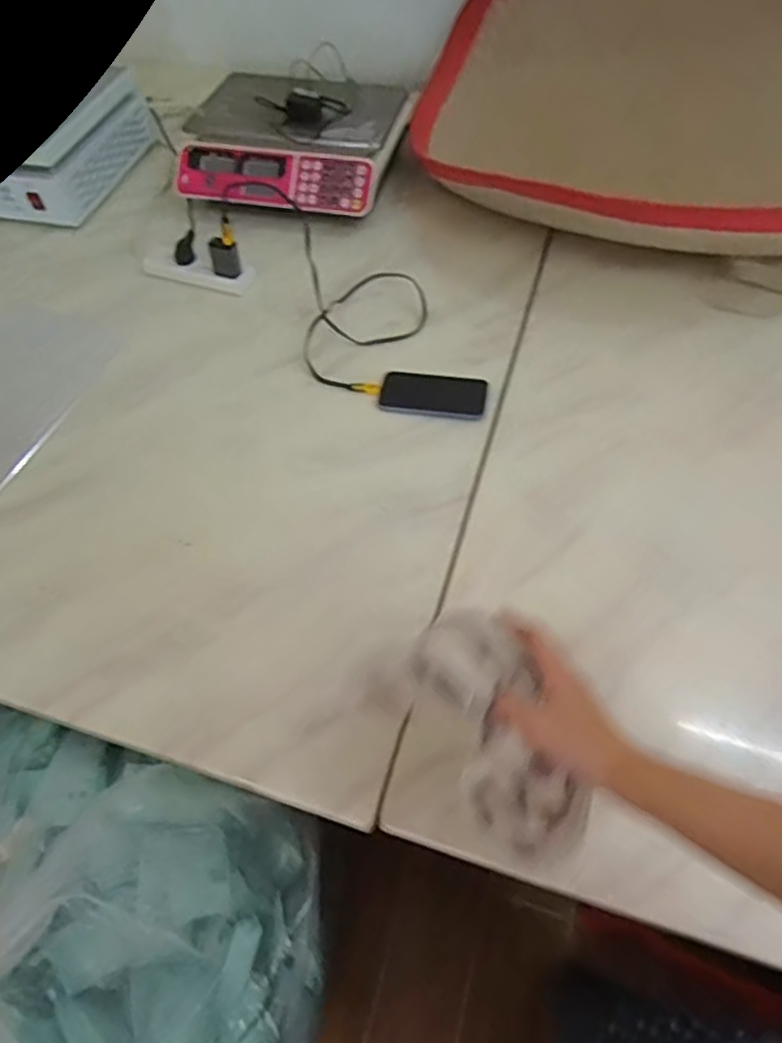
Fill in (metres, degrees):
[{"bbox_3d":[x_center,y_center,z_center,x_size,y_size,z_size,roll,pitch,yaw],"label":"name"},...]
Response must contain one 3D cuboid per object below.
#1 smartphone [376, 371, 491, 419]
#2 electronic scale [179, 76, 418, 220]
[{"bbox_3d":[0.057,-0.172,0.846,0.140,0.007,0.077,9,60,7],"label":"smartphone"},{"bbox_3d":[-0.167,-0.654,1.084,0.344,0.106,0.296,13,58,10],"label":"electronic scale"}]

